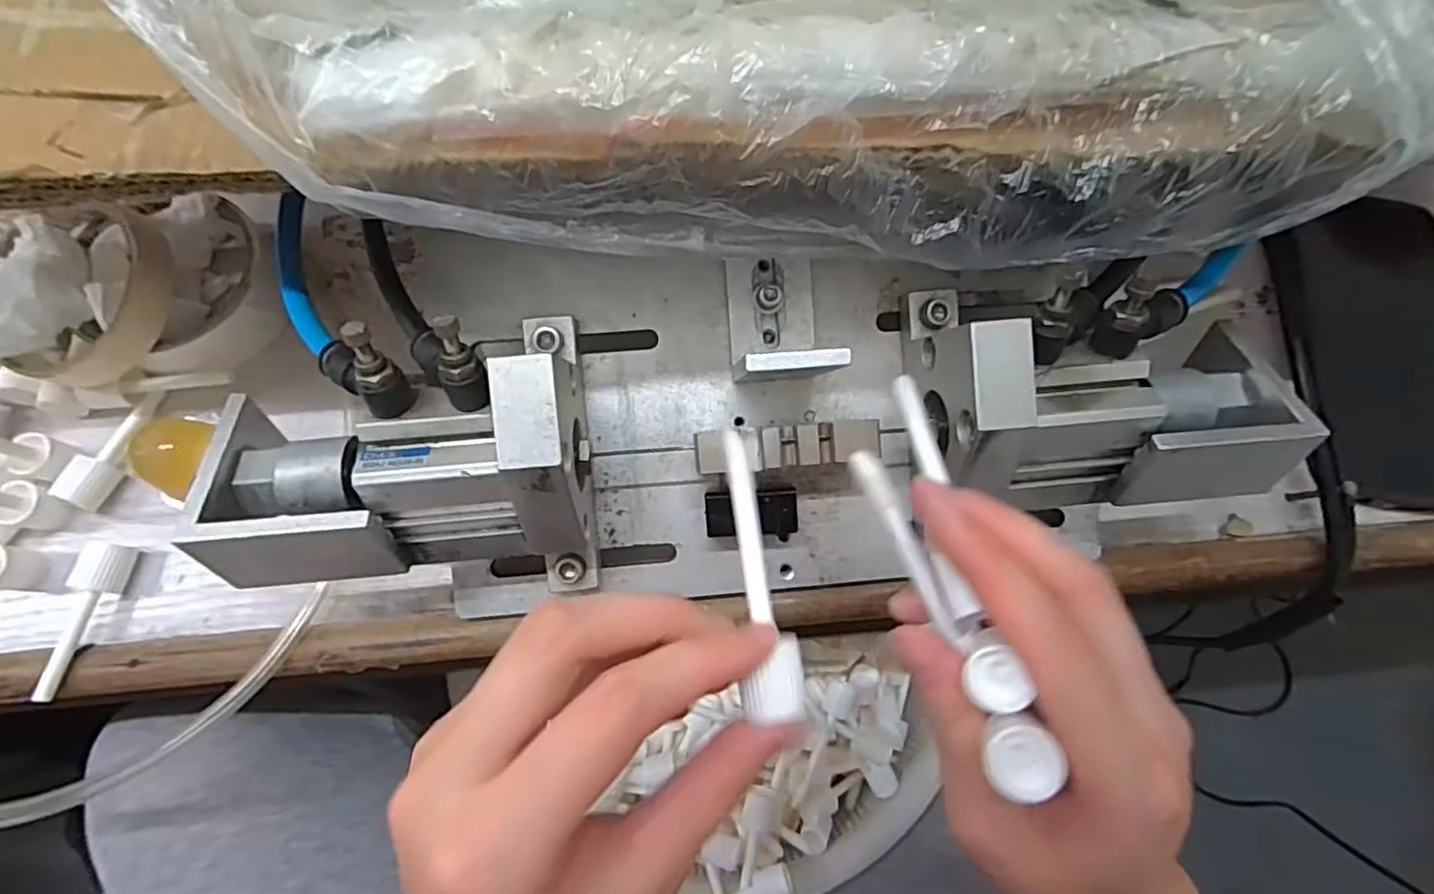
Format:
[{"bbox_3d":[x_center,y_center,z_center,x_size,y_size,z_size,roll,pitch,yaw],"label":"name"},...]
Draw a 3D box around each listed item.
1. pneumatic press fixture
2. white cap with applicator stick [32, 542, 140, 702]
[{"bbox_3d":[0.016,-0.013,0.266,0.375,0.108,0.144,1,75,-2],"label":"pneumatic press fixture"},{"bbox_3d":[-0.271,0.072,0.283,0.016,0.014,0.064,16,75,3],"label":"white cap with applicator stick"}]

